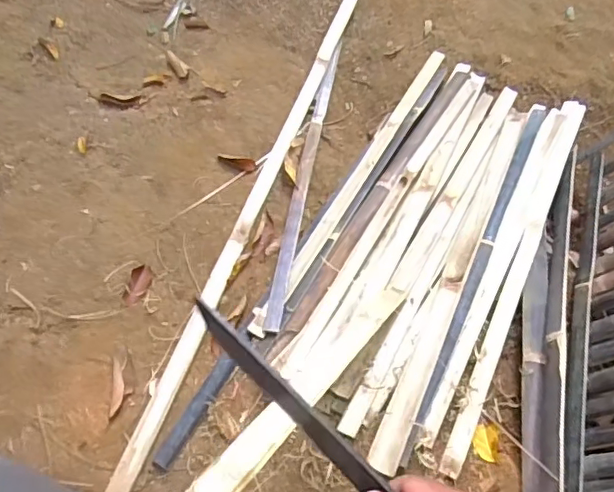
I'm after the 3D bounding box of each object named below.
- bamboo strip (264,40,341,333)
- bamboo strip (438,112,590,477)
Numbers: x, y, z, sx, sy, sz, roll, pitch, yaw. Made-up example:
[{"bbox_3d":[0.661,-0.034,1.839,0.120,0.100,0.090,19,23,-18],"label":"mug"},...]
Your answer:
[{"bbox_3d":[-0.002,-0.162,1.149,0.037,0.011,0.732,10,56,2],"label":"bamboo strip"},{"bbox_3d":[0.407,0.005,1.054,0.042,0.022,0.877,25,58,12],"label":"bamboo strip"}]

